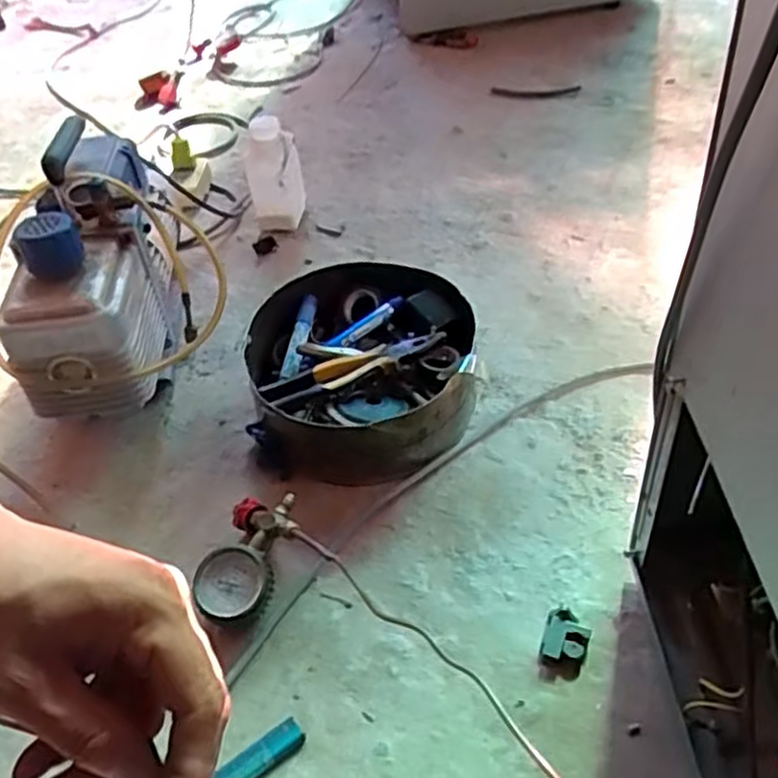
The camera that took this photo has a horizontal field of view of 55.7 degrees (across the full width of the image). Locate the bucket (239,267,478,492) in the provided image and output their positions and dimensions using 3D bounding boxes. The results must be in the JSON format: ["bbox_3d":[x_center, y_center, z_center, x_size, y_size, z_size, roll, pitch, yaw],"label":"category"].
[{"bbox_3d":[-0.027,-0.022,0.788,0.232,0.092,0.249,-4,45,4],"label":"bucket"}]

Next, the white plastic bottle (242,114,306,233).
[{"bbox_3d":[-0.165,-0.308,1.065,0.078,0.145,0.091,-11,45,-4],"label":"white plastic bottle"}]

